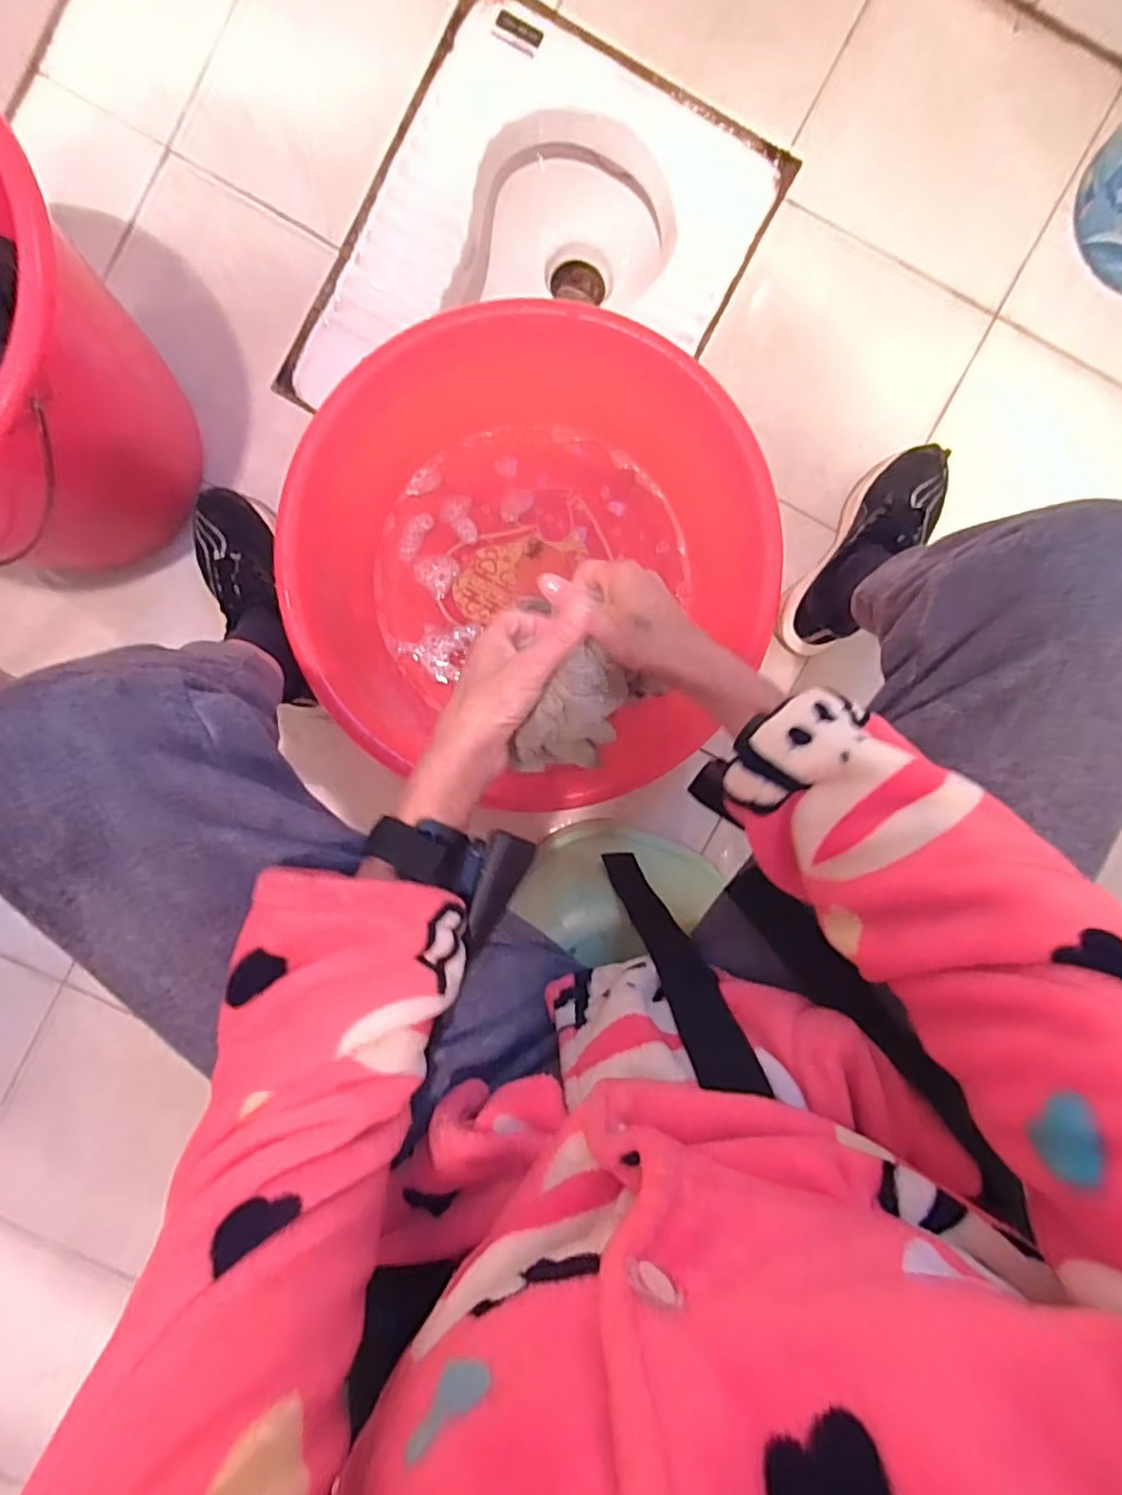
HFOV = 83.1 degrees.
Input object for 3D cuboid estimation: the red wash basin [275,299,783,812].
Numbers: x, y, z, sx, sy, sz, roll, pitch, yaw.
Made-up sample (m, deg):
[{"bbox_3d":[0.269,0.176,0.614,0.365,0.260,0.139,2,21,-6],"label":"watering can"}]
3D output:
[{"bbox_3d":[-0.038,-0.188,0.662,0.447,0.153,0.453,0,92,-5],"label":"red wash basin"}]

